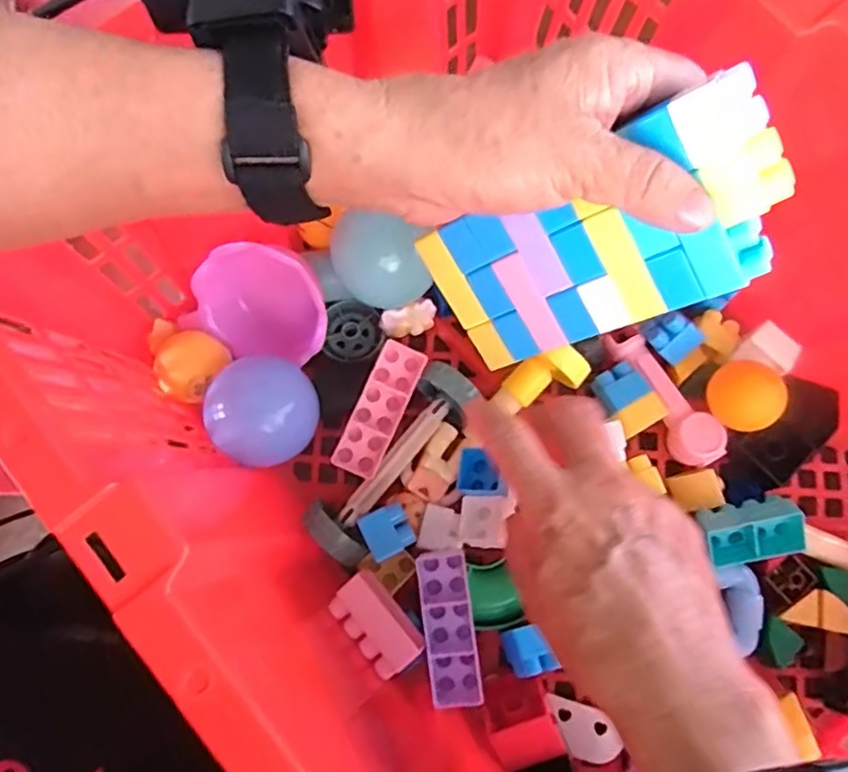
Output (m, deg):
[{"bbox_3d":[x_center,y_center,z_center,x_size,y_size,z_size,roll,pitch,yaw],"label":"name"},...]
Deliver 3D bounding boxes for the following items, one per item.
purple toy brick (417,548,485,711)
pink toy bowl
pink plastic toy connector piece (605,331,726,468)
[{"bbox_3d":[0.012,0.121,0.330,0.023,0.027,0.072,-7,77,-2],"label":"purple toy brick"},{"bbox_3d":[-0.092,-0.044,0.354,0.075,0.072,0.032,2,34,-11],"label":"pink toy bowl"},{"bbox_3d":[0.133,0.005,0.358,0.023,0.016,0.085,-28,79,-7],"label":"pink plastic toy connector piece"}]

